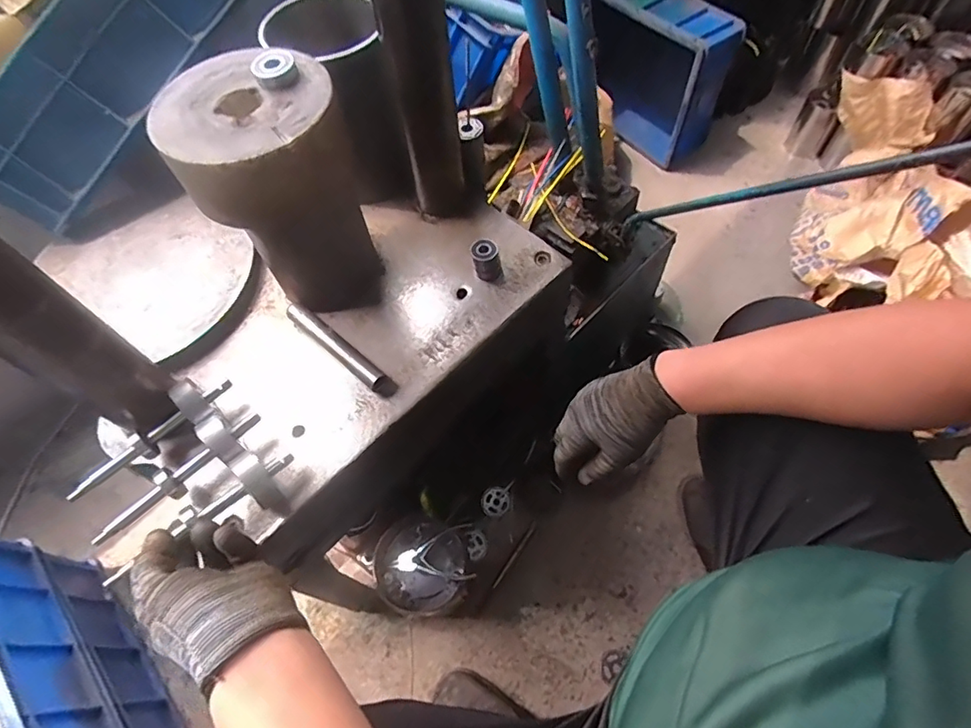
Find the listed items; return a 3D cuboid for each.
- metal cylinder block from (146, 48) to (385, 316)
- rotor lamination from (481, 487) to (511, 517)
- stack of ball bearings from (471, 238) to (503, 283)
[{"bbox_3d":[-0.189,-0.156,0.512,0.141,0.218,0.144,-24,61,-10],"label":"metal cylinder block"},{"bbox_3d":[0.017,0.237,0.907,0.049,0.004,0.049,-2,60,3],"label":"rotor lamination"},{"bbox_3d":[0.001,-0.115,0.588,0.029,0.034,0.033,-10,60,-3],"label":"stack of ball bearings"}]

